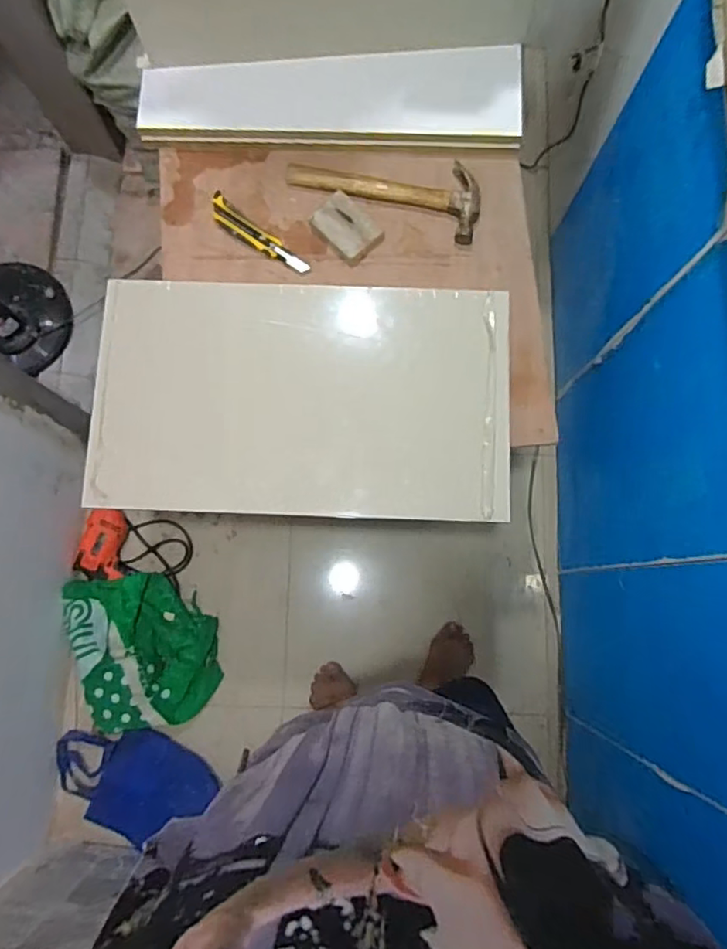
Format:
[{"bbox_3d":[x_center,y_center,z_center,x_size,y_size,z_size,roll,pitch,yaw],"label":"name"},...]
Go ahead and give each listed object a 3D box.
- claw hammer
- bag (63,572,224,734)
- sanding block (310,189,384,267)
[{"bbox_3d":[0.039,-0.492,1.009,0.327,0.026,0.120,21,80,3],"label":"claw hammer"},{"bbox_3d":[-0.489,0.389,1.340,0.303,0.114,0.334,-8,80,-2],"label":"bag"},{"bbox_3d":[-0.029,-0.409,0.995,0.078,0.018,0.111,-42,82,-7],"label":"sanding block"}]

